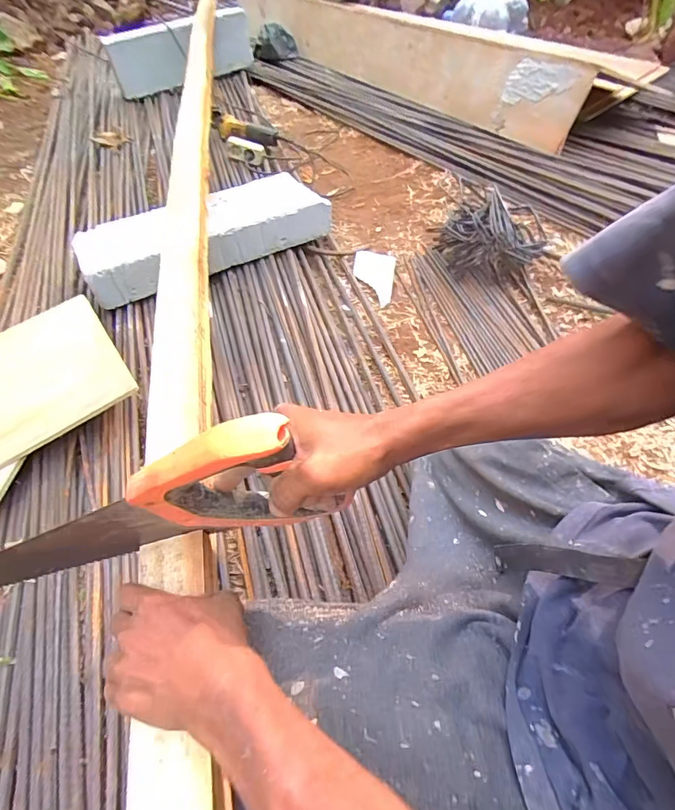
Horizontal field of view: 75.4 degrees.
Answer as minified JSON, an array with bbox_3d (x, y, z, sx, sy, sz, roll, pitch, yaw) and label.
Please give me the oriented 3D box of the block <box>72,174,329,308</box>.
[{"bbox_3d":[-0.312,-0.425,1.076,0.595,0.099,0.201,-24,55,-16],"label":"block"}]

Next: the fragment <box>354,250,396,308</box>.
[{"bbox_3d":[0.091,-0.331,1.103,0.105,0.020,0.191,19,58,-11],"label":"fragment"}]

